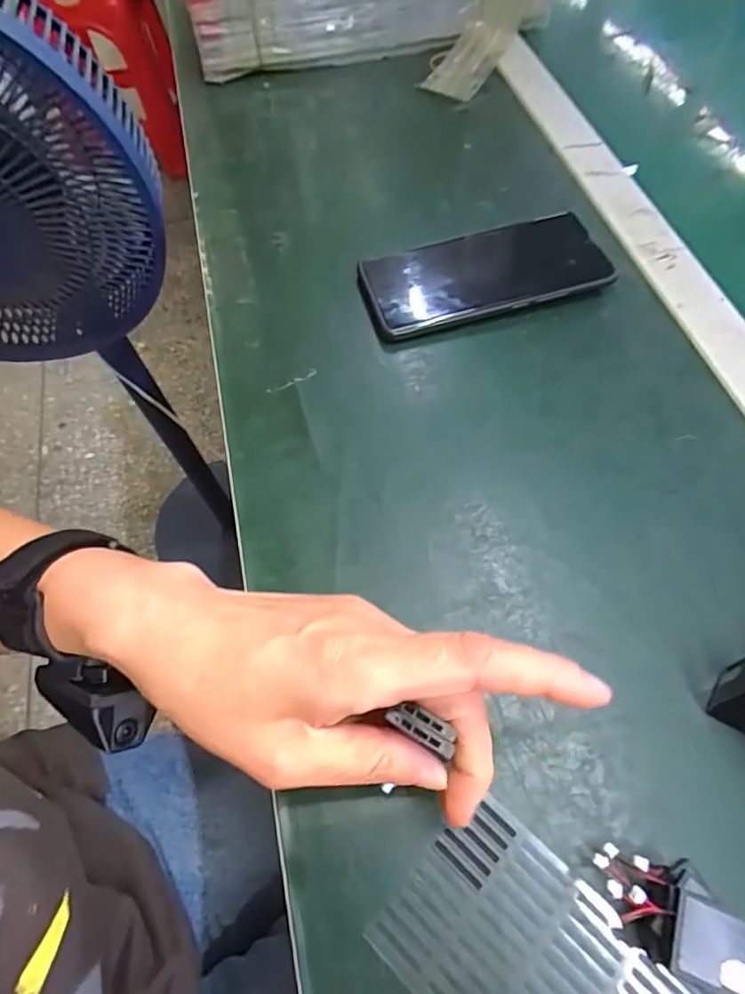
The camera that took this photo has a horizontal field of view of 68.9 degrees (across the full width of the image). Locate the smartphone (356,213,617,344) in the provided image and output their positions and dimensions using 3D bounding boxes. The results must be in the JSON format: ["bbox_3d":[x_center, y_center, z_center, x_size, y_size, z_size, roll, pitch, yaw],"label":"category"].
[{"bbox_3d":[0.074,-0.154,0.377,0.162,0.016,0.074,-14,62,-6],"label":"smartphone"}]

